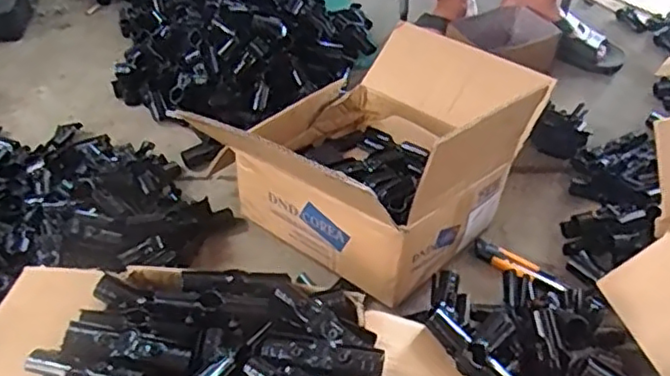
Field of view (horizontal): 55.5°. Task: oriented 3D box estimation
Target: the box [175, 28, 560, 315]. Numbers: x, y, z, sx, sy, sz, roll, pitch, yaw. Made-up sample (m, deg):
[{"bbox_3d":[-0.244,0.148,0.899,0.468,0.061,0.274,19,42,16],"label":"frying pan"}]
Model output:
[{"bbox_3d":[0.057,-0.077,0.966,0.370,0.243,0.467,34,54,30],"label":"box"}]

